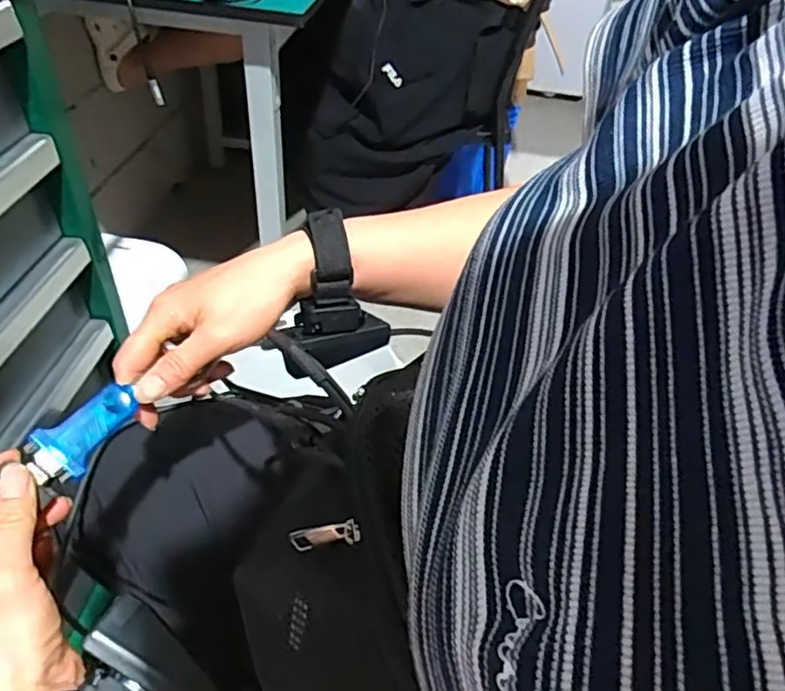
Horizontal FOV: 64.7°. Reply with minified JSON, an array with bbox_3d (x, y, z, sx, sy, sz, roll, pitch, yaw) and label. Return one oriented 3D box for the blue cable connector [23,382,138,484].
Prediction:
[{"bbox_3d":[-0.179,0.052,0.360,0.031,0.016,0.058,53,49,-8],"label":"blue cable connector"}]

